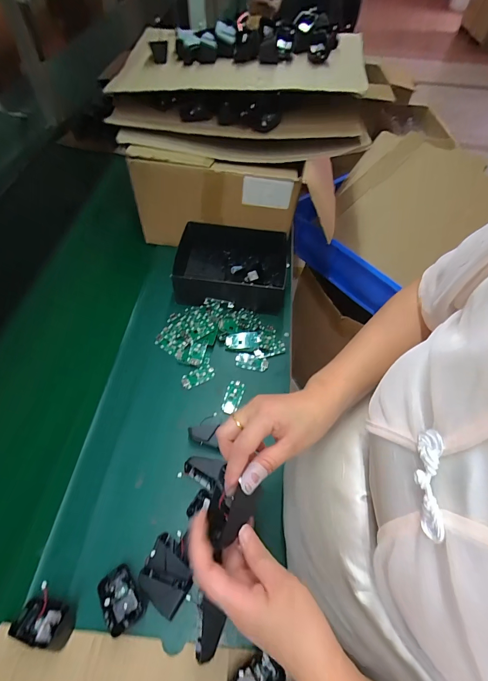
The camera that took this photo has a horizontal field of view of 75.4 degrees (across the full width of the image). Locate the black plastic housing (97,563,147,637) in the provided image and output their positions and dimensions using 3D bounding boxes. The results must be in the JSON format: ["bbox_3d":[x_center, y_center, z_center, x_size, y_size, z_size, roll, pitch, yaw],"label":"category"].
[{"bbox_3d":[-0.161,0.336,0.414,0.043,0.025,0.067,-30,63,-21],"label":"black plastic housing"}]

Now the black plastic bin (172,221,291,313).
[{"bbox_3d":[-0.031,-0.170,0.719,0.258,0.081,0.192,6,56,0],"label":"black plastic bin"}]

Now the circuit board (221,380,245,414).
[{"bbox_3d":[-0.021,0.105,0.592,0.031,0.004,0.066,15,57,6],"label":"circuit board"}]

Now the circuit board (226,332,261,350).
[{"bbox_3d":[-0.001,0.002,0.649,0.071,0.006,0.037,-7,79,-7],"label":"circuit board"}]

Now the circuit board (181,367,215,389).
[{"bbox_3d":[-0.090,0.070,0.612,0.065,0.004,0.033,-24,61,-18],"label":"circuit board"}]

